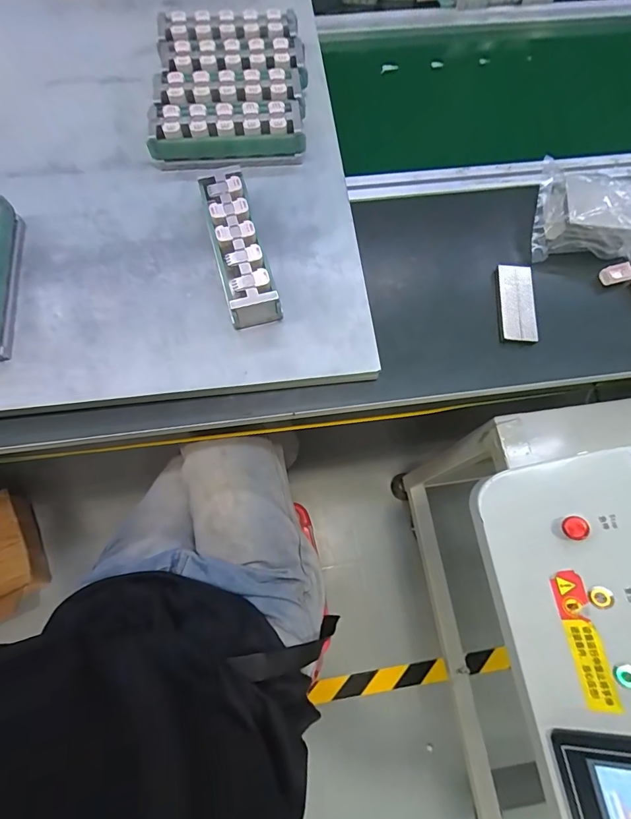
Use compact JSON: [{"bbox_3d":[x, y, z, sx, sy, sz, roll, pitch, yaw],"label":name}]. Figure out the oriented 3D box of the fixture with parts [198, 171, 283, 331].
[{"bbox_3d":[-0.090,-0.191,0.473,0.057,0.055,0.187,-14,71,-6],"label":"fixture with parts"}]

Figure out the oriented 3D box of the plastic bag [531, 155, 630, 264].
[{"bbox_3d":[0.393,-0.267,0.533,0.198,0.043,0.160,8,72,1],"label":"plastic bag"}]

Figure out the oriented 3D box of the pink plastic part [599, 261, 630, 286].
[{"bbox_3d":[0.396,-0.178,0.528,0.040,0.015,0.023,-15,73,-6],"label":"pink plastic part"}]

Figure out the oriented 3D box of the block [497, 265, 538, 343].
[{"bbox_3d":[0.258,-0.137,0.514,0.042,0.007,0.113,6,72,1],"label":"block"}]

